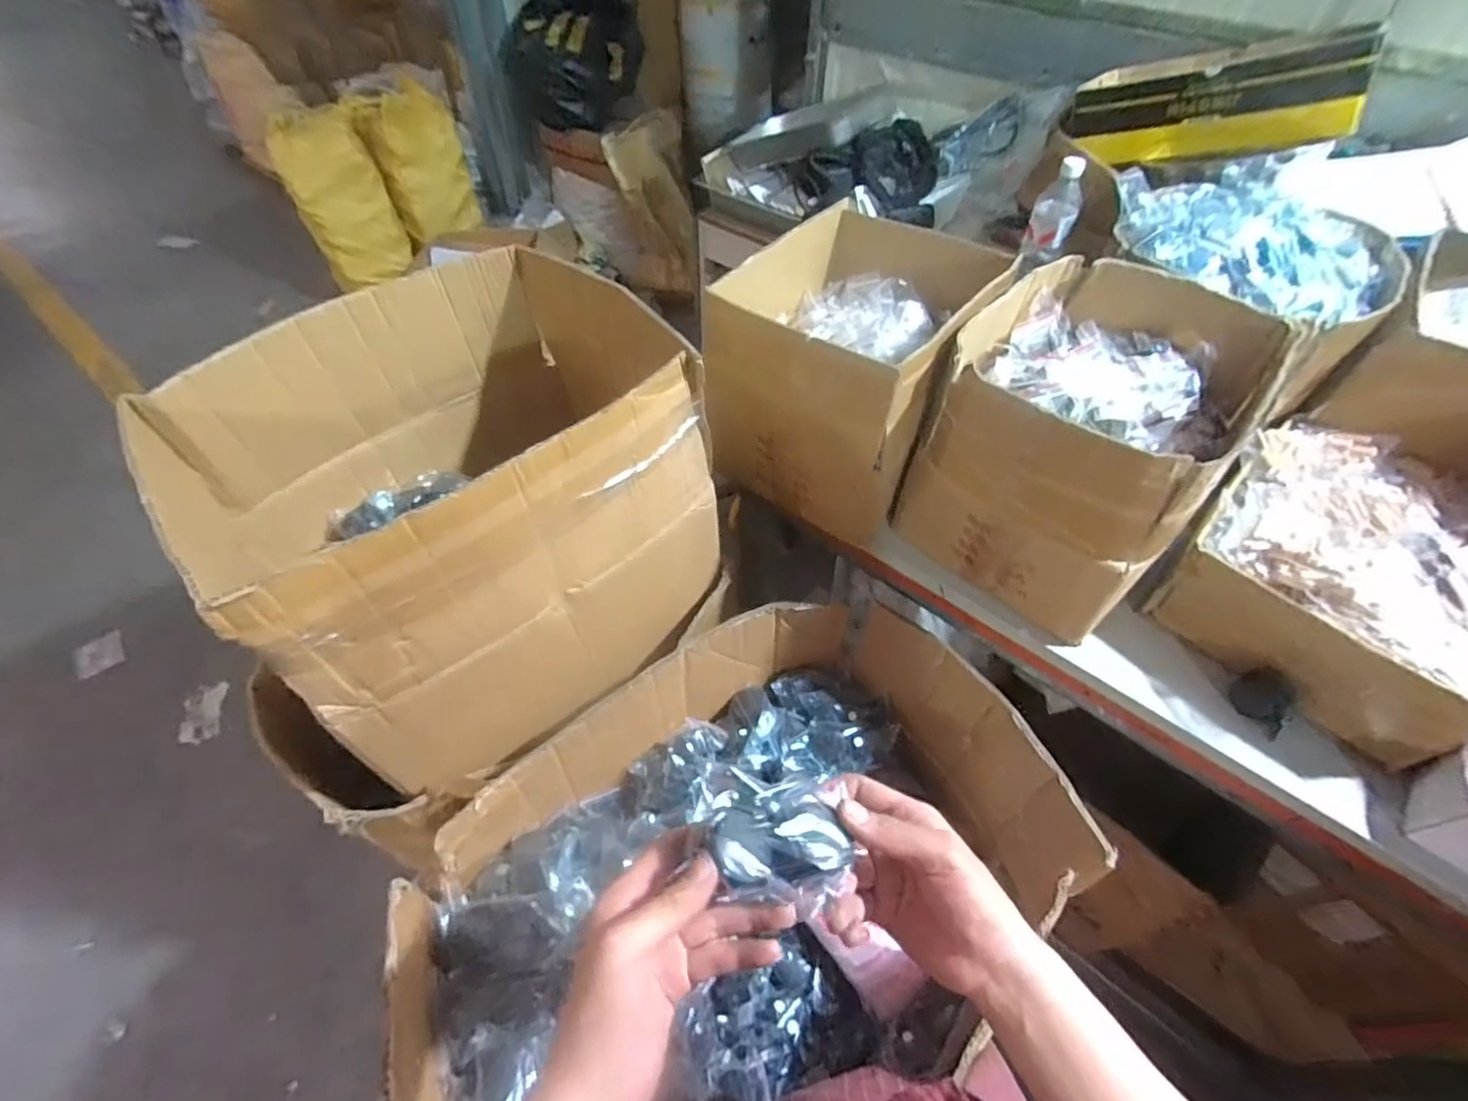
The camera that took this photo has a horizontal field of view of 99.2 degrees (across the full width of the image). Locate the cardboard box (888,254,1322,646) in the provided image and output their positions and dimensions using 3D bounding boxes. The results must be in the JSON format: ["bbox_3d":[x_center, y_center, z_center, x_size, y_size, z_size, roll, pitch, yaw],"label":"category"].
[{"bbox_3d":[0.388,-0.140,0.708,0.270,0.217,0.360,33,58,23],"label":"cardboard box"}]

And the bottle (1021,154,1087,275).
[{"bbox_3d":[0.542,-0.567,1.058,0.058,0.152,0.077,4,51,2],"label":"bottle"}]

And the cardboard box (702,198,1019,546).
[{"bbox_3d":[0.142,-0.239,0.776,0.249,0.228,0.340,22,54,16],"label":"cardboard box"}]

